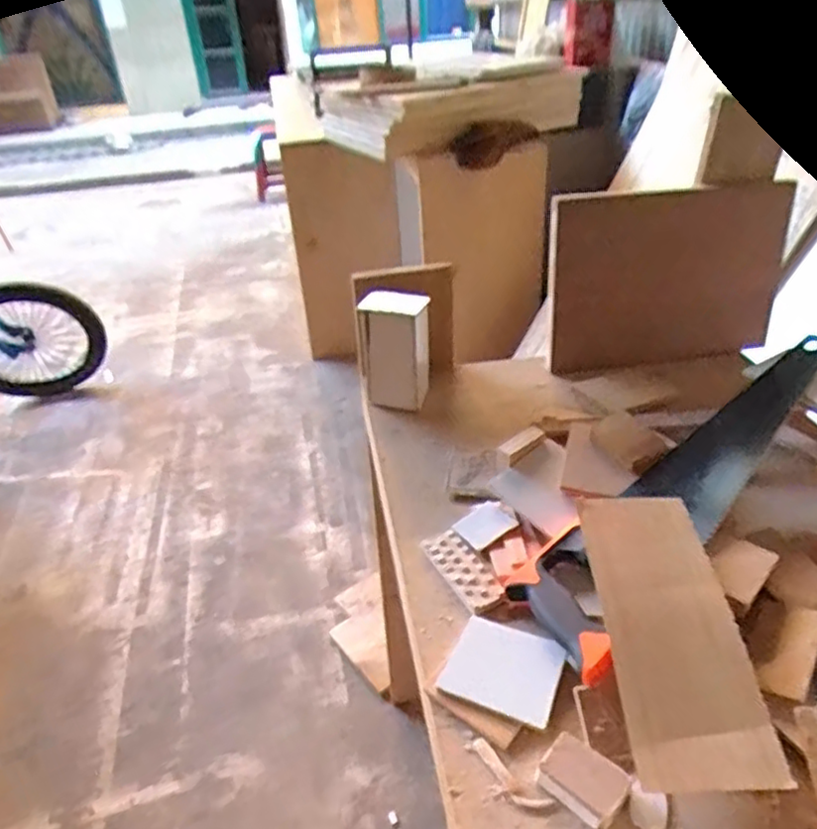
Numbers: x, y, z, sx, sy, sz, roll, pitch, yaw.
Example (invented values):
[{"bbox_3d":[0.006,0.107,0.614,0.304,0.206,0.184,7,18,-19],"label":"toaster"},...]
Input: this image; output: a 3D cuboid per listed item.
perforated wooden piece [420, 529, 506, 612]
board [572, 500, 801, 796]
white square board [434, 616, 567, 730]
[{"bbox_3d":[0.052,0.147,0.645,0.041,0.008,0.093,-22,40,-21],"label":"perforated wooden piece"},{"bbox_3d":[0.209,0.168,0.543,0.096,0.010,0.241,-7,46,5],"label":"board"},{"bbox_3d":[0.079,0.211,0.558,0.090,0.008,0.076,12,40,22],"label":"white square board"}]

